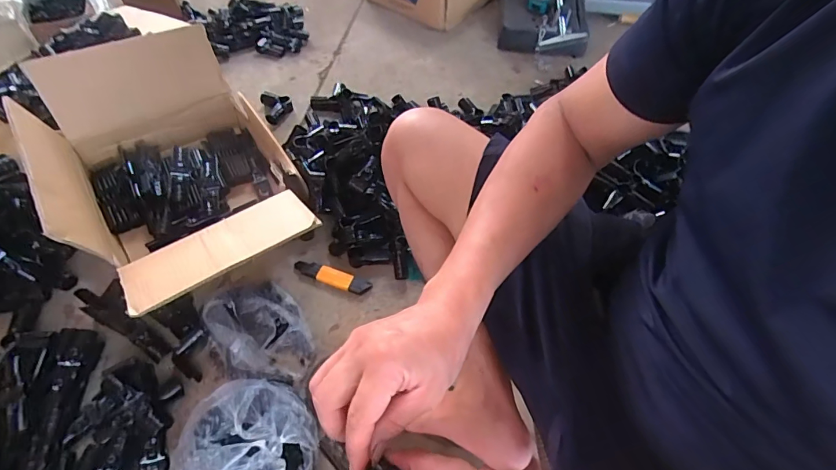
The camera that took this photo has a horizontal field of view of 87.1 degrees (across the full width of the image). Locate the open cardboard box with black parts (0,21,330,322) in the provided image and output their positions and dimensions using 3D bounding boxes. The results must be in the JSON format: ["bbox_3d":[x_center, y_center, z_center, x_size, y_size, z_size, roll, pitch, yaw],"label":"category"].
[{"bbox_3d":[-0.429,-0.119,0.784,0.355,0.230,0.503,-34,63,-21],"label":"open cardboard box with black parts"}]

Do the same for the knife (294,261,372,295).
[{"bbox_3d":[-0.165,0.080,0.836,0.154,0.015,0.033,20,58,12],"label":"knife"}]

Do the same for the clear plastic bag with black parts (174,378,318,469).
[{"bbox_3d":[-0.249,0.316,0.651,0.192,0.063,0.182,-16,58,-11],"label":"clear plastic bag with black parts"}]

